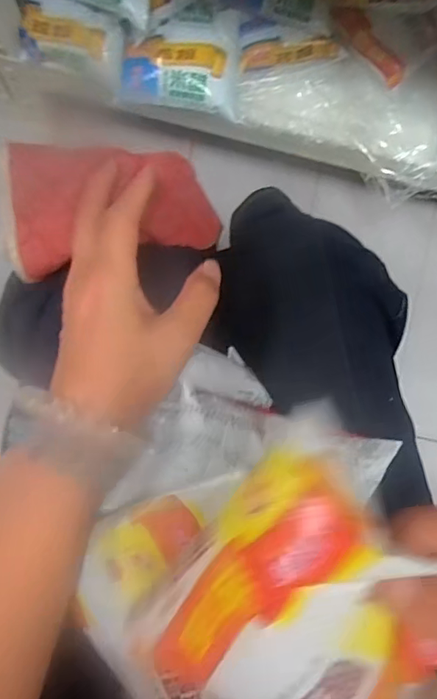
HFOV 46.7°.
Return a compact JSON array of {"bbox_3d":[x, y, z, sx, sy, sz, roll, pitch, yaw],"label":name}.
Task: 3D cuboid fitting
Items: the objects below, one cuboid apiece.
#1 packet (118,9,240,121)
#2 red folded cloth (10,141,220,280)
[{"bbox_3d":[-0.038,-0.309,0.543,0.124,0.033,0.096,3,91,-6],"label":"packet"},{"bbox_3d":[-0.055,-0.081,0.304,0.132,0.056,0.065,-4,92,-21],"label":"red folded cloth"}]

